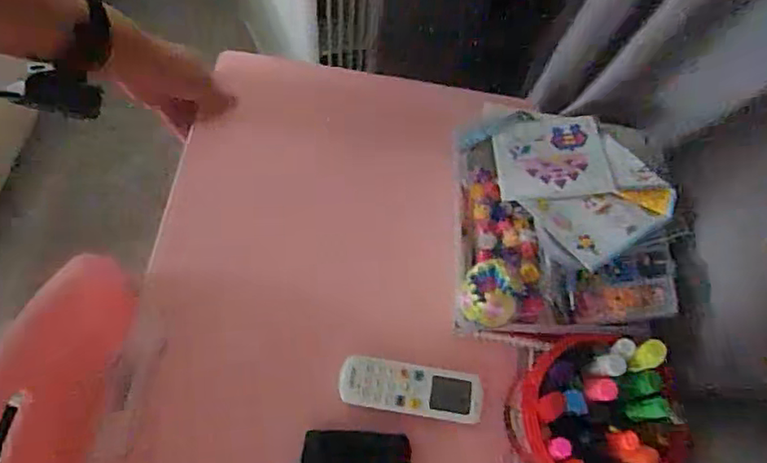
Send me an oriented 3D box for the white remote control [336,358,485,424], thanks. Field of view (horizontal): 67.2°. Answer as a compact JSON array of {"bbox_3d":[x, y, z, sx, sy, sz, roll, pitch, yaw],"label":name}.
[{"bbox_3d":[0.027,0.157,0.574,0.138,0.020,0.048,7,67,4],"label":"white remote control"}]

